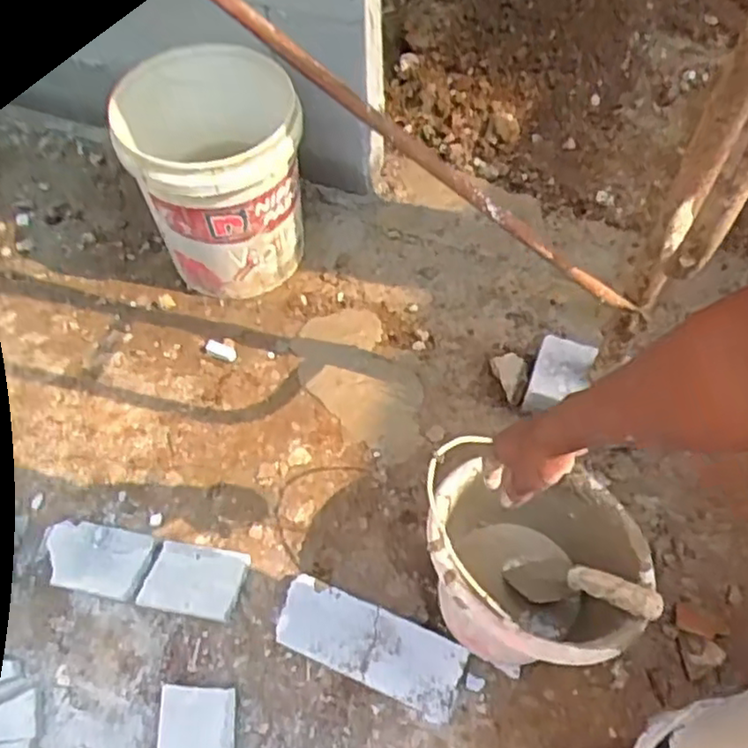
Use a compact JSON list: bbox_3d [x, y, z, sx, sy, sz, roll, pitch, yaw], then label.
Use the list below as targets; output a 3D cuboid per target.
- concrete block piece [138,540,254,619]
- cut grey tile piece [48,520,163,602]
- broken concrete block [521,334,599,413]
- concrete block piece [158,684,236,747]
[{"bbox_3d":[-0.273,0.312,1.064,0.145,0.030,0.097,6,60,6],"label":"concrete block piece"},{"bbox_3d":[-0.430,0.289,1.089,0.172,0.032,0.098,10,61,9],"label":"cut grey tile piece"},{"bbox_3d":[0.320,-0.001,1.201,0.095,0.066,0.132,18,62,13],"label":"broken concrete block"},{"bbox_3d":[-0.241,0.499,0.945,0.104,0.033,0.142,-3,60,1],"label":"concrete block piece"}]

